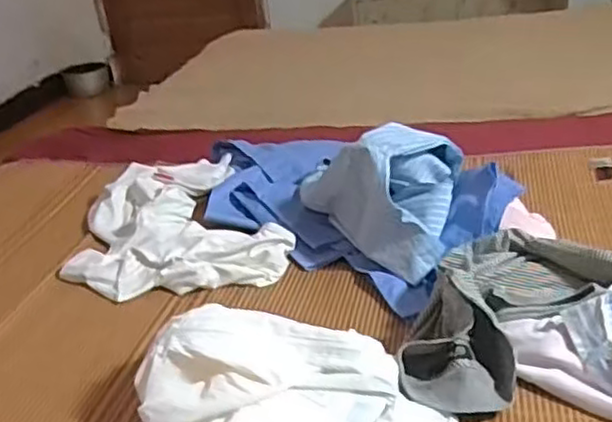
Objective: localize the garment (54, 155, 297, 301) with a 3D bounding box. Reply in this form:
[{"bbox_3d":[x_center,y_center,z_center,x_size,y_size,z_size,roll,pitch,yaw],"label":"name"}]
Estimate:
[{"bbox_3d":[-0.193,0.009,1.082,0.302,0.046,0.378,-9,26,-4],"label":"garment"}]

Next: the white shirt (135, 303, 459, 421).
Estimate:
[{"bbox_3d":[-0.031,0.170,0.645,0.257,0.098,0.175,-16,27,-17],"label":"white shirt"}]

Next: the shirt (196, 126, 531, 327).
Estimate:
[{"bbox_3d":[0.033,-0.044,1.039,0.229,0.172,0.491,-27,32,-35],"label":"shirt"}]

